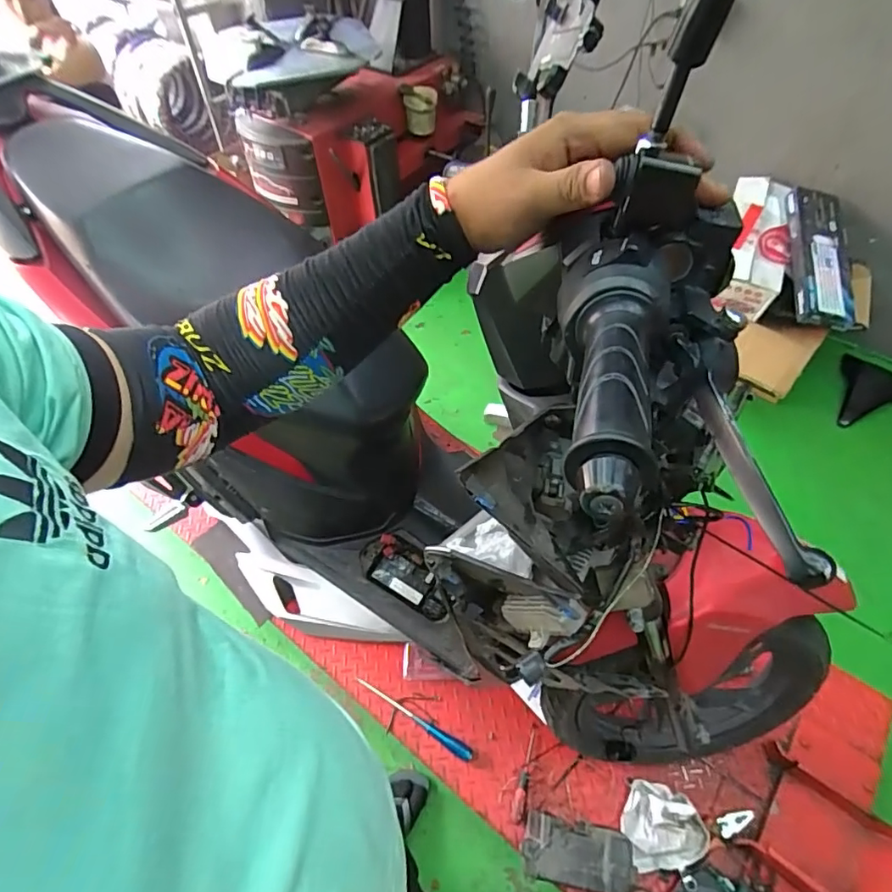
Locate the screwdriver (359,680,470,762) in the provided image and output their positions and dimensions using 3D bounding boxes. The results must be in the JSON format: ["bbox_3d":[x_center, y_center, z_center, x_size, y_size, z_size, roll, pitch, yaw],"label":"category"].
[{"bbox_3d":[-0.070,0.574,1.132,0.289,0.017,0.025,26,58,23],"label":"screwdriver"}]

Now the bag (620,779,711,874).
[{"bbox_3d":[0.406,0.698,0.984,0.146,0.052,0.138,-4,53,-1],"label":"bag"}]

